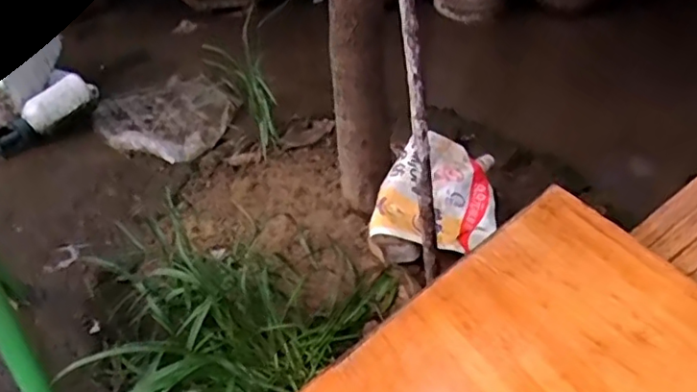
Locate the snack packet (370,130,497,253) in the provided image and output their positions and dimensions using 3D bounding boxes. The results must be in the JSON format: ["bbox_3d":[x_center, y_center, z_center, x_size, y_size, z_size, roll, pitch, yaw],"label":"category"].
[{"bbox_3d":[0.116,-0.003,0.770,0.142,0.076,0.173,8,37,14],"label":"snack packet"}]

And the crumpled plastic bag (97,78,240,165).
[{"bbox_3d":[-0.359,-0.168,1.207,0.284,0.022,0.287,15,39,18],"label":"crumpled plastic bag"}]

